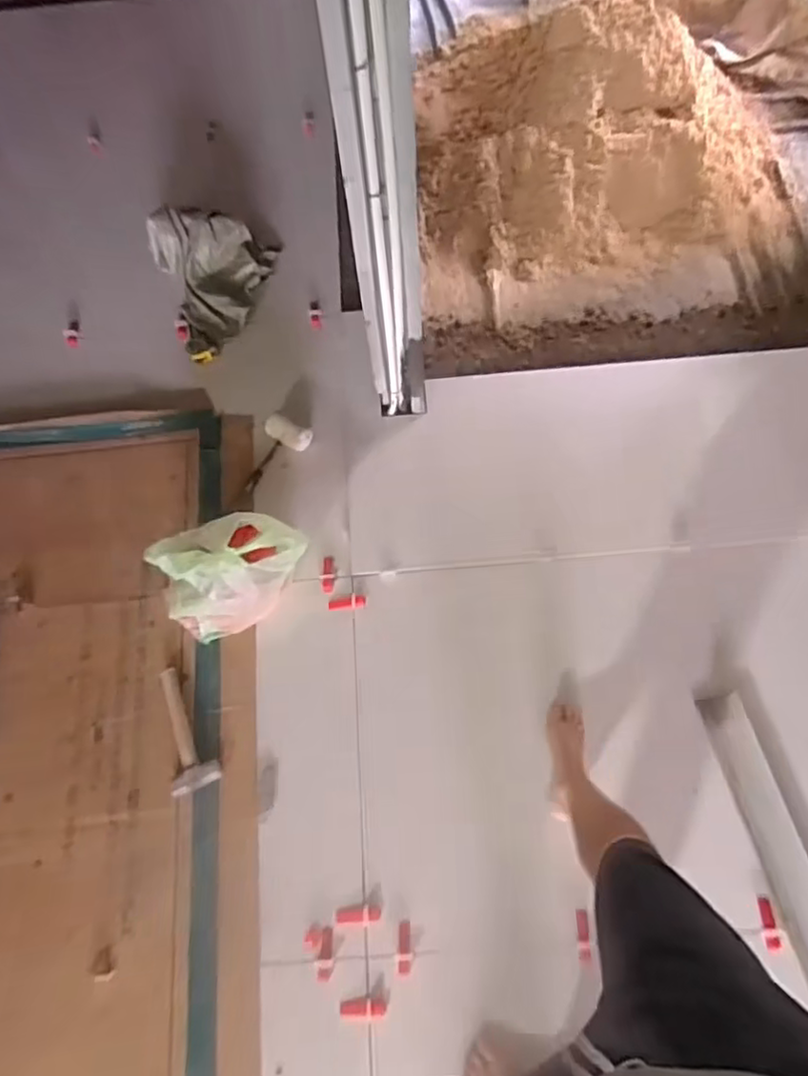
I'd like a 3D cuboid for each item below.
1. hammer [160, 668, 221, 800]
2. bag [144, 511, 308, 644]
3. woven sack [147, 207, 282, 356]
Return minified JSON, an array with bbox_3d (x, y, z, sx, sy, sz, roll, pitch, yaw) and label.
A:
[{"bbox_3d":[-0.457,0.393,1.359,0.090,0.031,0.252,-21,68,-5],"label":"hammer"},{"bbox_3d":[-0.375,0.063,1.404,0.316,0.202,0.244,-12,68,-2],"label":"bag"},{"bbox_3d":[-0.503,-0.739,1.783,0.300,0.143,0.394,-21,68,-5],"label":"woven sack"}]

